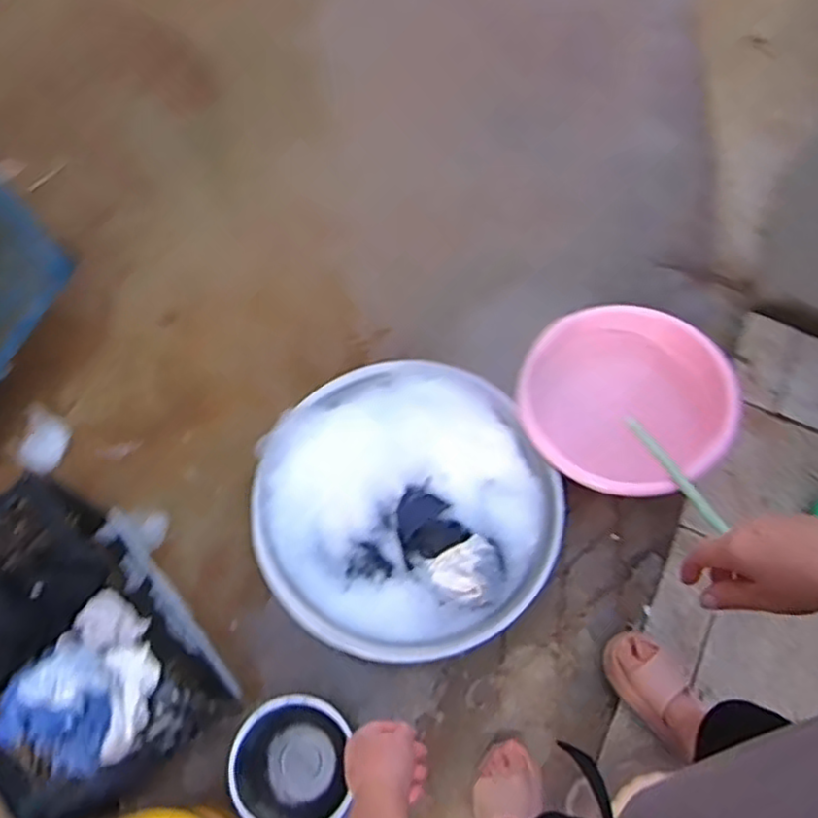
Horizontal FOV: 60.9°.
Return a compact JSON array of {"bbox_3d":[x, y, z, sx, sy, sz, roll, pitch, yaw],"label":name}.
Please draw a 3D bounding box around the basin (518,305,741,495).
[{"bbox_3d":[0.422,-0.001,1.385,0.409,0.158,0.394,17,68,7],"label":"basin"}]

